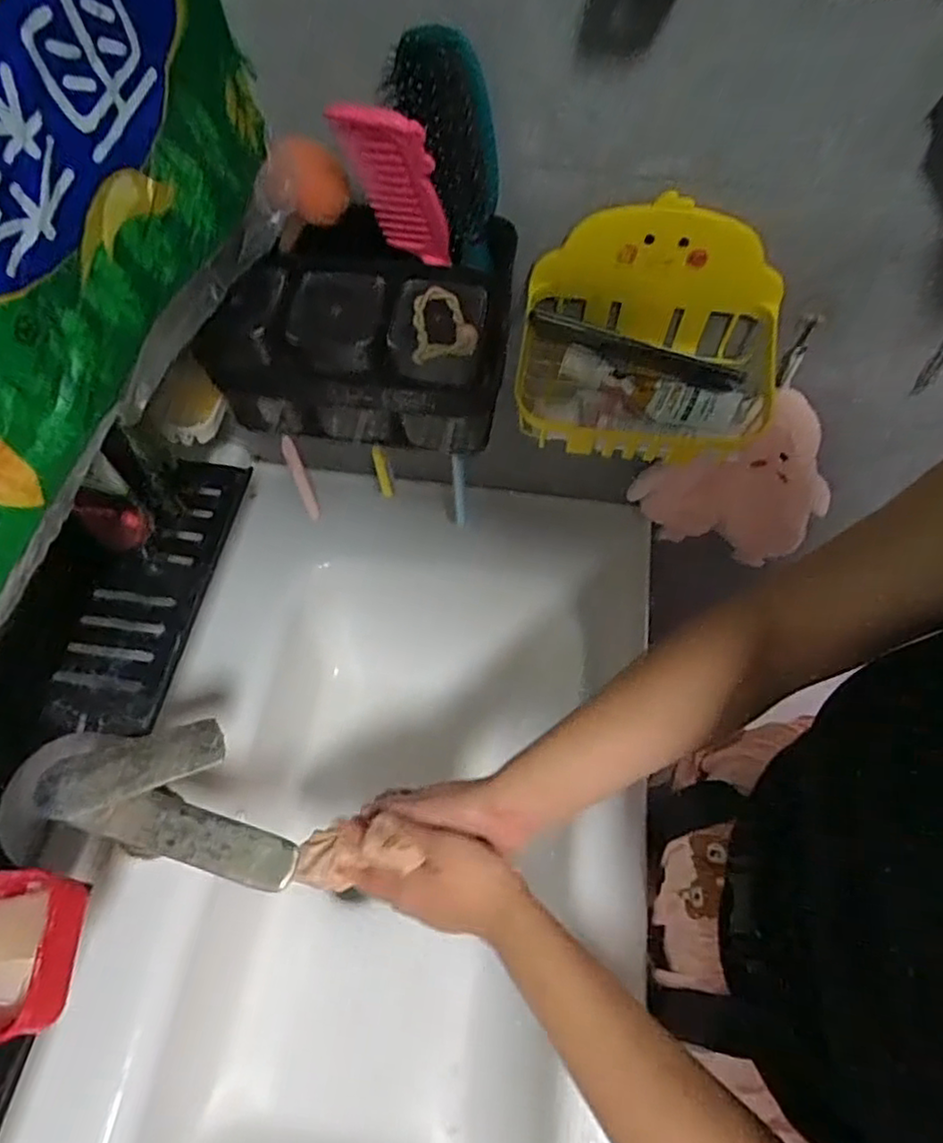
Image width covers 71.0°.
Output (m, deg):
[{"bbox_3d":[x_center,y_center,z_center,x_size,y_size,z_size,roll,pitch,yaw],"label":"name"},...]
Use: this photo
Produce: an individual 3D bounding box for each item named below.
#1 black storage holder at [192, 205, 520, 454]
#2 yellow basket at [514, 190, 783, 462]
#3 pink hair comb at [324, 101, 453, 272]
[{"bbox_3d":[-0.076,-0.186,0.505,0.210,0.138,0.144,12,62,5],"label":"black storage holder"},{"bbox_3d":[0.142,-0.168,0.497,0.207,0.132,0.121,8,61,3],"label":"yellow basket"},{"bbox_3d":[-0.042,-0.233,0.409,0.050,0.129,0.004,8,82,13],"label":"pink hair comb"}]

